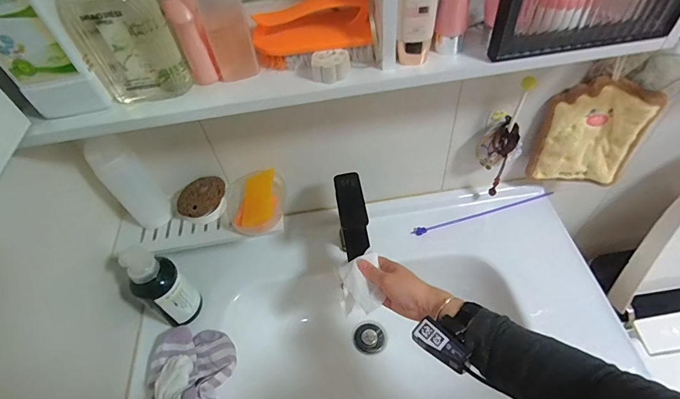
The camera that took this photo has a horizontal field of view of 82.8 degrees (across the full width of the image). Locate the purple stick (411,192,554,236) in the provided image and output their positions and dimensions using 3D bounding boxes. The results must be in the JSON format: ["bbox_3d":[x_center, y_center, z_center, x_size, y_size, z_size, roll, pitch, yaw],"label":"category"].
[{"bbox_3d":[0.287,0.027,0.766,0.301,0.017,0.016,-14,52,-5],"label":"purple stick"}]

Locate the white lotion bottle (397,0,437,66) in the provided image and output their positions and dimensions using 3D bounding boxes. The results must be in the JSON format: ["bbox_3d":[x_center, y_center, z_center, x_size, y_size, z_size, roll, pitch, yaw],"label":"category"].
[{"bbox_3d":[0.081,-0.196,0.405,0.036,0.111,0.030,4,53,9],"label":"white lotion bottle"}]

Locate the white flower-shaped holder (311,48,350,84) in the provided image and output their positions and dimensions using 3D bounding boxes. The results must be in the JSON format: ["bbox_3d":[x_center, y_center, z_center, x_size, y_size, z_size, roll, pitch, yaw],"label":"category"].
[{"bbox_3d":[-0.009,-0.151,0.434,0.042,0.023,0.030,-8,52,0],"label":"white flower-shaped holder"}]

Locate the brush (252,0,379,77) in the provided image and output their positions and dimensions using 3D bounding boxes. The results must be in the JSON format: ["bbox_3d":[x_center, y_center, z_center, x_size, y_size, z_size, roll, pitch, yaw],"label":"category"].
[{"bbox_3d":[-0.028,-0.190,0.440,0.138,0.061,0.055,2,53,7],"label":"brush"}]

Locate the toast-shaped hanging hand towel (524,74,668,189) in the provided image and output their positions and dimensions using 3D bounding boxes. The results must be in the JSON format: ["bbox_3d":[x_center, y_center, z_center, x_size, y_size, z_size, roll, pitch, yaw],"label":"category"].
[{"bbox_3d":[0.418,-0.105,0.649,0.156,0.200,0.035,12,54,14],"label":"toast-shaped hanging hand towel"}]

